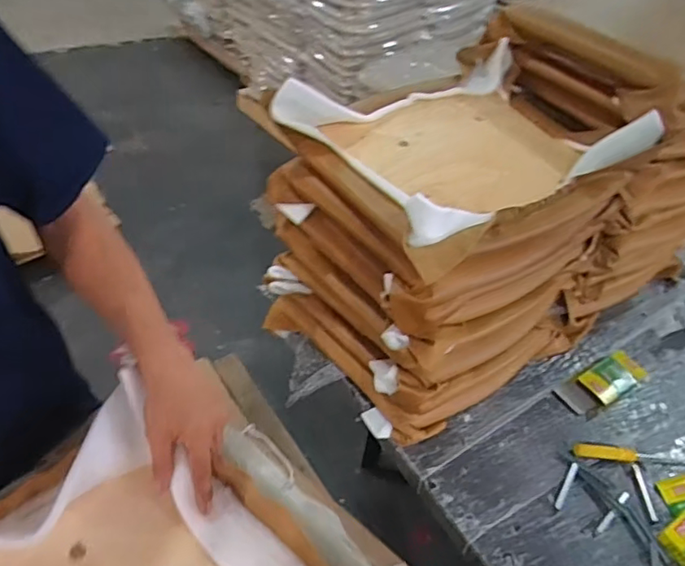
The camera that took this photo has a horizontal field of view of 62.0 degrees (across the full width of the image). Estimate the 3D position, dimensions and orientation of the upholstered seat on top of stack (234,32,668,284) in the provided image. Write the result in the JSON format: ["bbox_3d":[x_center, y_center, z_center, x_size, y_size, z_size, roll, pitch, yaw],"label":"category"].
[{"bbox_3d":[0.196,-0.246,0.968,0.486,0.145,0.444,-22,53,-25],"label":"upholstered seat on top of stack"}]

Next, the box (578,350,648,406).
[{"bbox_3d":[0.562,0.191,1.184,0.149,0.033,0.084,-27,55,-28],"label":"box"}]

